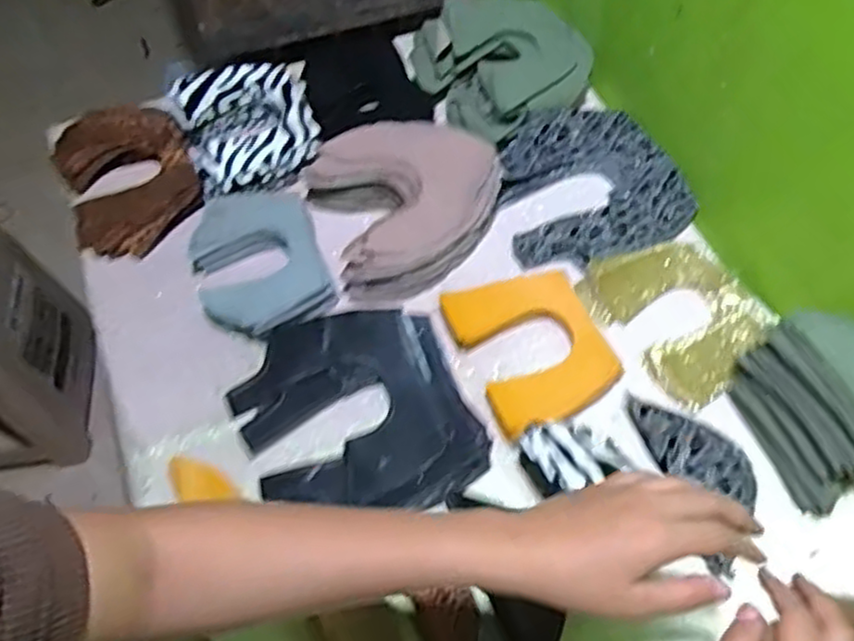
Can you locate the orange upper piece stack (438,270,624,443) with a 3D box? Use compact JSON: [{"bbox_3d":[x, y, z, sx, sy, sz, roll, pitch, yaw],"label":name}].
[{"bbox_3d":[0.092,0.022,0.670,0.123,0.027,0.150,-25,62,-13],"label":"orange upper piece stack"}]

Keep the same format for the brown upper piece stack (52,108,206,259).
[{"bbox_3d":[-0.322,-0.154,0.790,0.137,0.044,0.181,-22,61,-12],"label":"brown upper piece stack"}]

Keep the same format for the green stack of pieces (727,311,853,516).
[{"bbox_3d":[0.328,0.068,0.596,0.075,0.117,0.130,-16,60,-9],"label":"green stack of pieces"}]

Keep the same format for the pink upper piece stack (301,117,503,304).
[{"bbox_3d":[-0.018,-0.124,0.750,0.183,0.054,0.183,-19,61,-11],"label":"pink upper piece stack"}]

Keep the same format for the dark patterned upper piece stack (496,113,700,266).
[{"bbox_3d":[0.165,-0.141,0.768,0.190,0.036,0.184,-22,62,-12],"label":"dark patterned upper piece stack"}]

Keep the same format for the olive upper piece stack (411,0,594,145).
[{"bbox_3d":[0.093,-0.298,0.833,0.177,0.062,0.171,-27,63,-15],"label":"olive upper piece stack"}]

